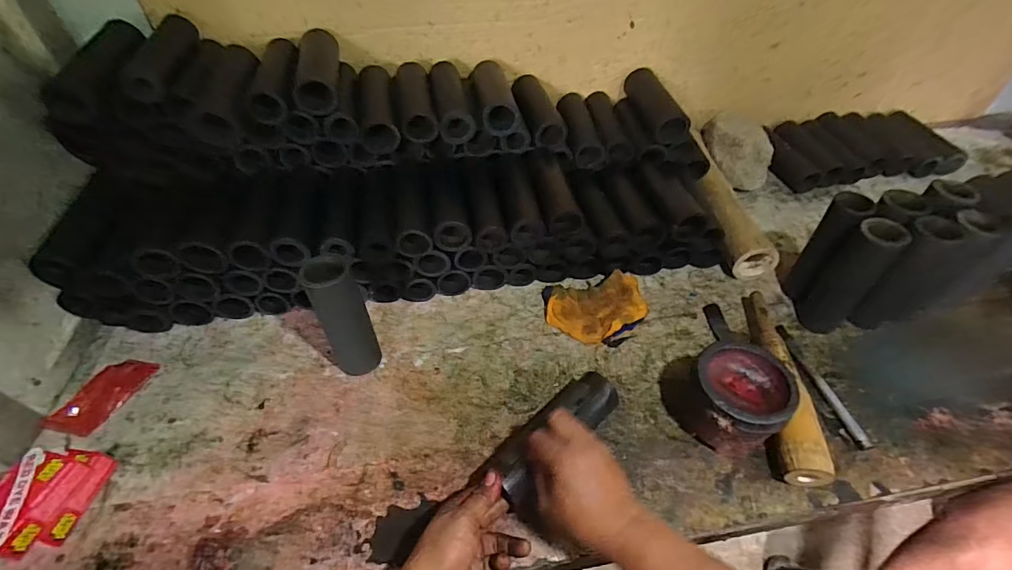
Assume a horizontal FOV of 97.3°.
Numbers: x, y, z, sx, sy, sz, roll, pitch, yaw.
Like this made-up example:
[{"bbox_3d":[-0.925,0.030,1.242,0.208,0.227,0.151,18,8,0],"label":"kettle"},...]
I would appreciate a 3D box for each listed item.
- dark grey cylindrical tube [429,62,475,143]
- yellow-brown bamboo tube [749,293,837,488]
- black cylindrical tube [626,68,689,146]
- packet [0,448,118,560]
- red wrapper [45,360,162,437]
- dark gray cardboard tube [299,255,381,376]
[{"bbox_3d":[-0.090,-0.296,0.723,0.056,0.053,0.186,-7,47,-8],"label":"dark grey cylindrical tube"},{"bbox_3d":[0.367,0.118,0.591,0.052,0.054,0.284,10,47,9],"label":"yellow-brown bamboo tube"},{"bbox_3d":[0.274,-0.333,0.821,0.066,0.057,0.190,-4,46,-5],"label":"black cylindrical tube"},{"bbox_3d":[-0.493,0.226,0.472,0.067,0.063,0.110,4,46,3],"label":"packet"},{"bbox_3d":[-0.533,0.143,0.591,0.059,0.015,0.114,11,47,10],"label":"red wrapper"},{"bbox_3d":[-0.203,0.048,0.568,0.057,0.188,0.058,-20,50,-19],"label":"dark gray cardboard tube"}]

